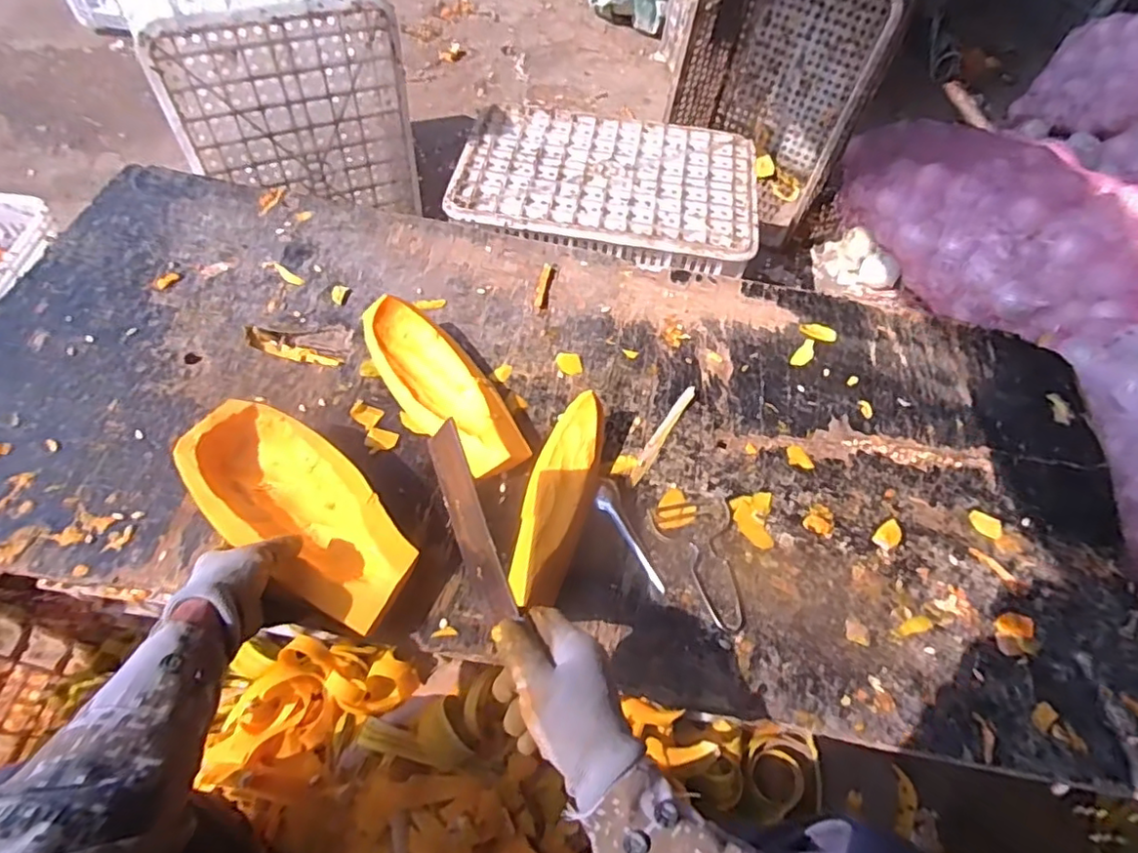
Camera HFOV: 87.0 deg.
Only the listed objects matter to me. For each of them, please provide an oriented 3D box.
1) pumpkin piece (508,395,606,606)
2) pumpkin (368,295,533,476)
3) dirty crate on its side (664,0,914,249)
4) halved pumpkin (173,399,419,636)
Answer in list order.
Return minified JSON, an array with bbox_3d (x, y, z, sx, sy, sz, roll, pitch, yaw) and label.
[{"bbox_3d":[-0.011,0.072,0.658,0.072,0.065,0.229,16,59,5],"label":"pumpkin piece"},{"bbox_3d":[-0.157,-0.045,0.724,0.099,0.061,0.274,-35,67,-22],"label":"pumpkin"},{"bbox_3d":[0.435,-0.720,1.242,0.376,0.481,0.314,35,61,15],"label":"dirty crate on its side"},{"bbox_3d":[-0.277,0.086,0.618,0.273,0.070,0.124,40,64,11],"label":"halved pumpkin"}]

